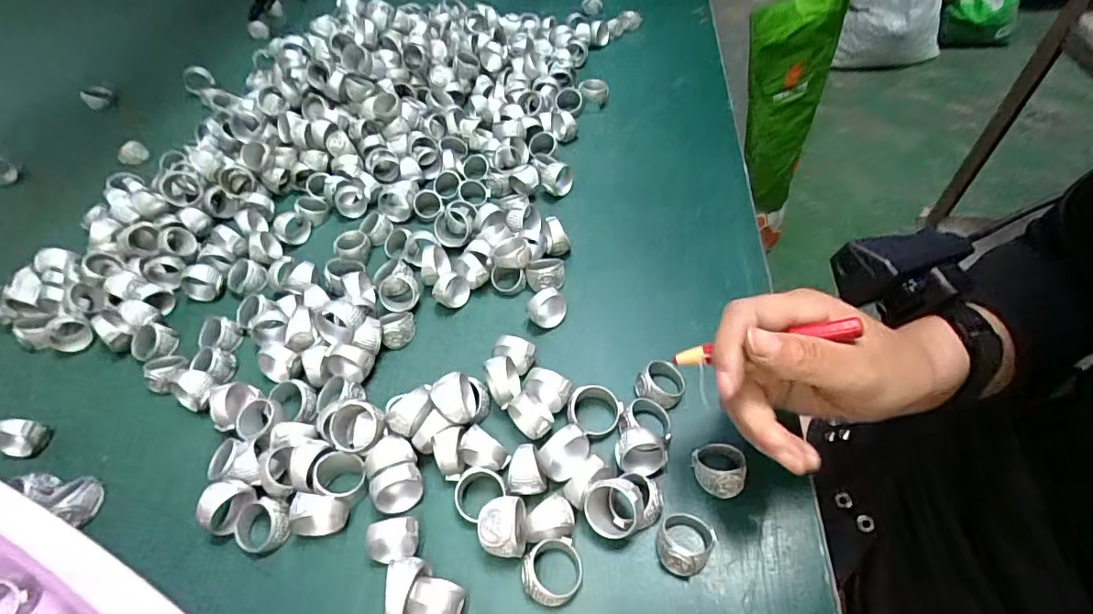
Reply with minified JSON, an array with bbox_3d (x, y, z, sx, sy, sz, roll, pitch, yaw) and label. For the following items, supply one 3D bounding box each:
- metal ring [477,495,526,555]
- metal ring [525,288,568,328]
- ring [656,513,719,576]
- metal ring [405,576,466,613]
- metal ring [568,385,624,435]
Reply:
[{"bbox_3d":[-0.020,0.105,0.243,0.022,0.026,0.024,-2,51,2],"label":"metal ring"},{"bbox_3d":[0.000,0.001,0.326,0.023,0.024,0.009,-38,29,-5],"label":"metal ring"},{"bbox_3d":[0.063,0.108,0.237,0.023,0.018,0.027,30,59,25],"label":"ring"},{"bbox_3d":[-0.047,0.131,0.228,0.022,0.022,0.019,11,53,13],"label":"metal ring"},{"bbox_3d":[0.027,0.055,0.282,0.031,0.017,0.026,-32,56,-21],"label":"metal ring"}]

